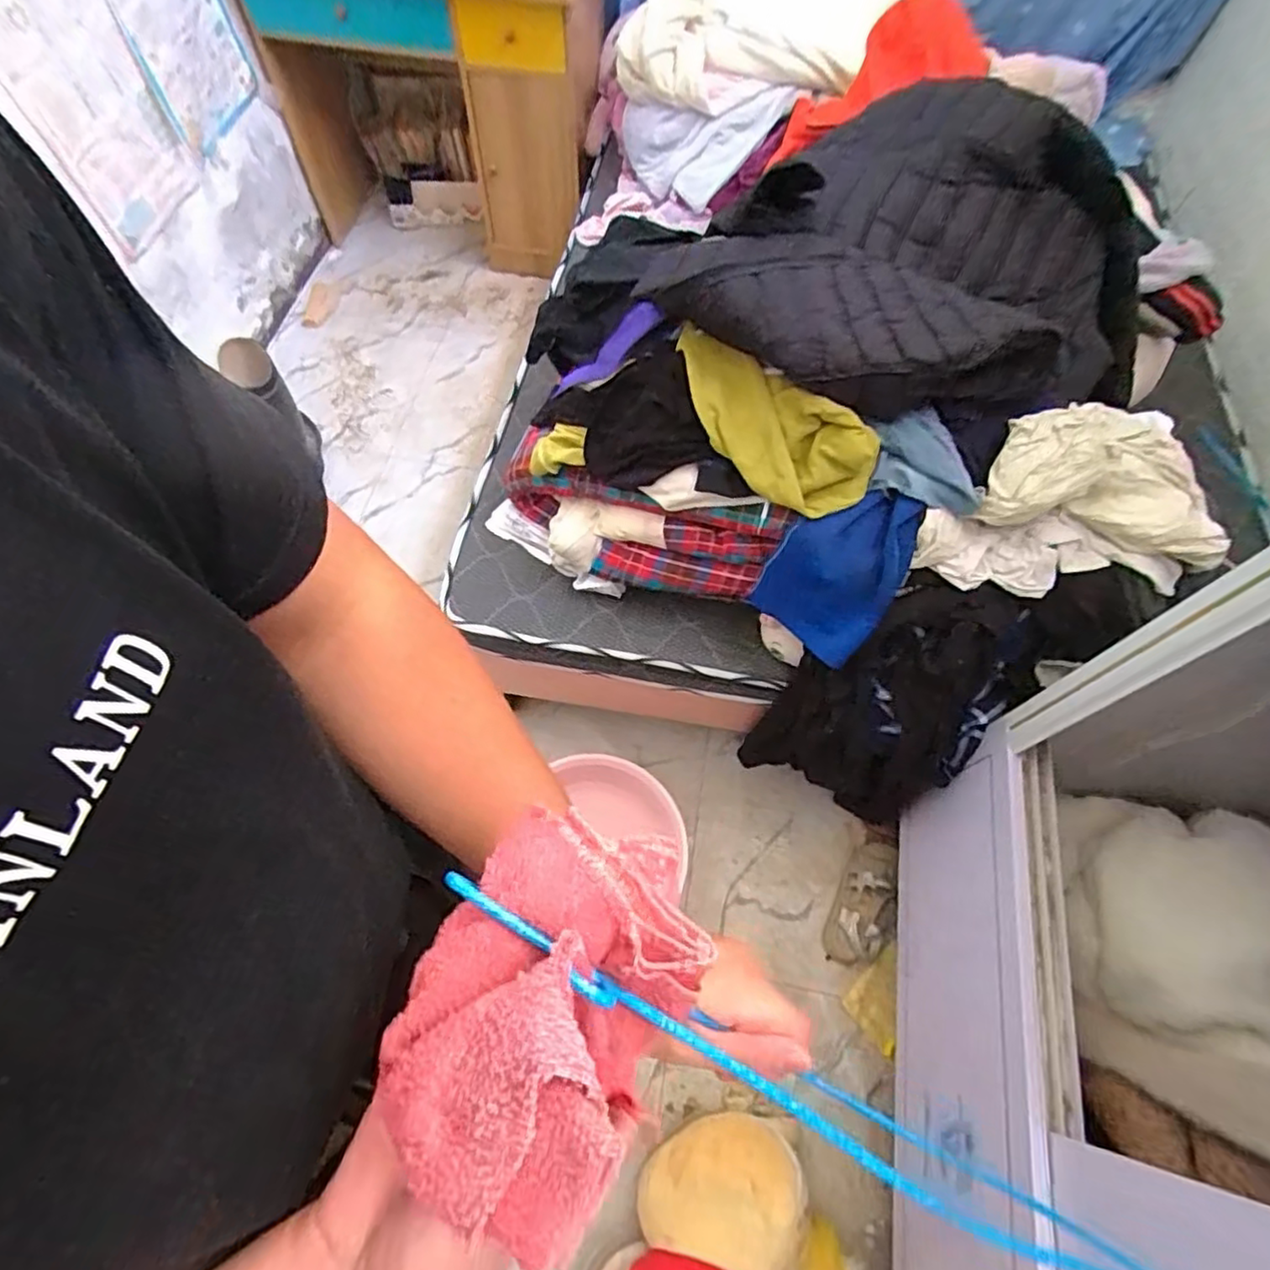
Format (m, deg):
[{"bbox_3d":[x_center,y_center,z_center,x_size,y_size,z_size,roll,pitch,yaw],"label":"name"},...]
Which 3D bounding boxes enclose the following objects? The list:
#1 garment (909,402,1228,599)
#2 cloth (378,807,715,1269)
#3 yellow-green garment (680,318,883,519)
[{"bbox_3d":[0.627,-0.187,0.939,0.480,0.138,0.238,-20,65,-11],"label":"garment"},{"bbox_3d":[-0.030,0.114,0.216,0.092,0.059,0.124,28,66,13],"label":"cloth"},{"bbox_3d":[0.178,-0.285,0.938,0.320,0.107,0.109,31,66,14],"label":"yellow-green garment"}]

